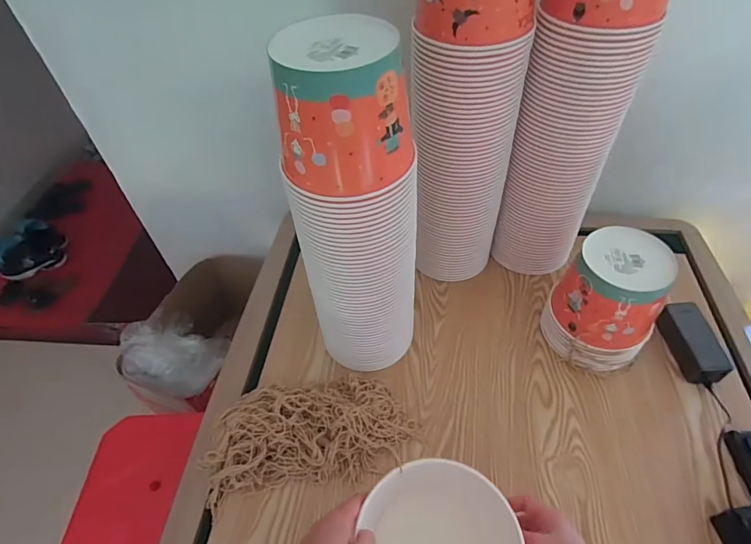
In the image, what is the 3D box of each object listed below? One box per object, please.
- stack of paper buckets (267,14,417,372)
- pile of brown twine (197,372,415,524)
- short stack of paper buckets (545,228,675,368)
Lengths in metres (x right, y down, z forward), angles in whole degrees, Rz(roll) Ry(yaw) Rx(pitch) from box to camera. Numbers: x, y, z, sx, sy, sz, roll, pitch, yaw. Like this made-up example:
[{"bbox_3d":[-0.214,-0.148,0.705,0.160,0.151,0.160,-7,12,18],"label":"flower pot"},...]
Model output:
[{"bbox_3d":[-0.022,-0.053,0.607,0.150,0.487,0.148,0,49,4],"label":"stack of paper buckets"},{"bbox_3d":[-0.099,0.237,0.676,0.309,0.066,0.153,-10,50,-4],"label":"pile of brown twine"},{"bbox_3d":[0.371,0.051,0.713,0.143,0.196,0.150,-36,57,-24],"label":"short stack of paper buckets"}]

